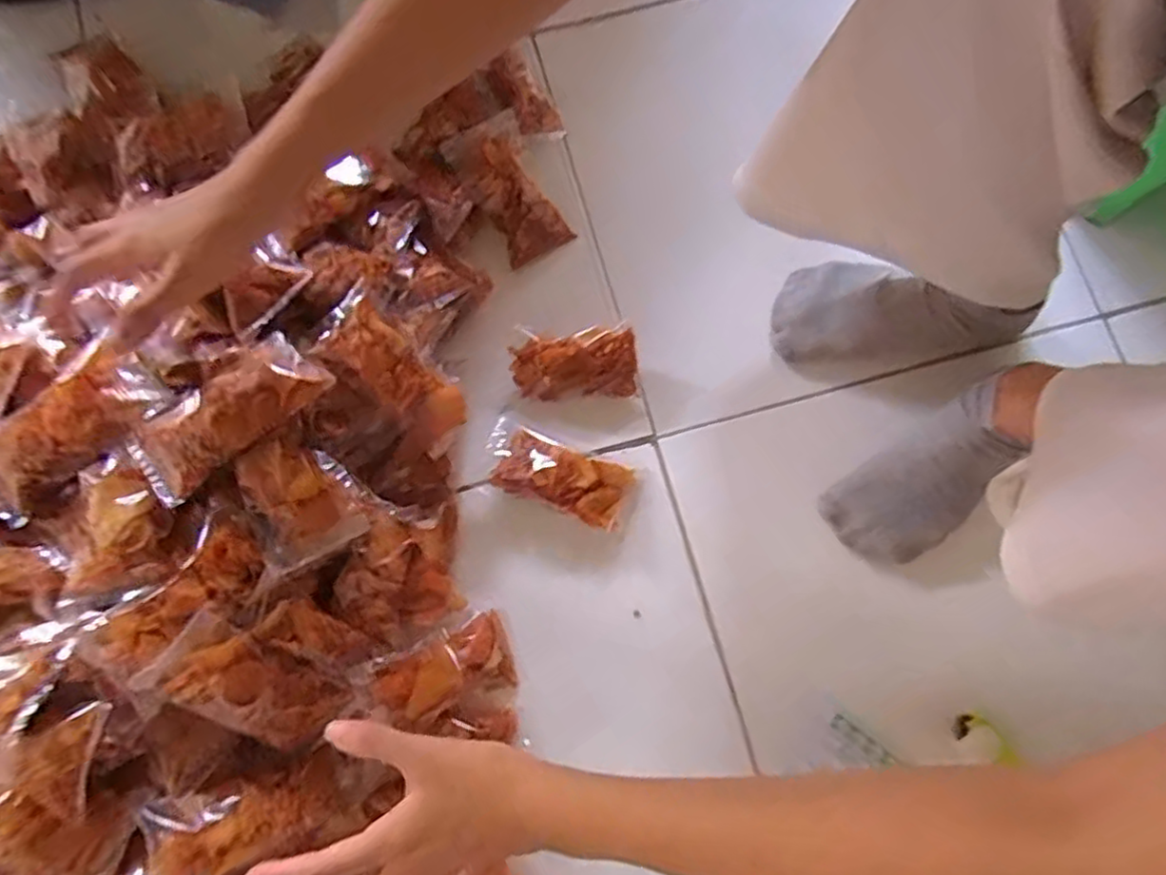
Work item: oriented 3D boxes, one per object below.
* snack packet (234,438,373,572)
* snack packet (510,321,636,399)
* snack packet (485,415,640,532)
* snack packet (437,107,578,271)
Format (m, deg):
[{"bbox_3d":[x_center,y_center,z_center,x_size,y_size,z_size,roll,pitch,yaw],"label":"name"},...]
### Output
[{"bbox_3d":[-0.192,0.042,0.453,0.059,0.032,0.078,-32,80,-7],"label":"snack packet"},{"bbox_3d":[-0.007,-0.059,0.549,0.097,0.034,0.051,-4,78,-1],"label":"snack packet"},{"bbox_3d":[-0.021,0.029,0.535,0.121,0.023,0.052,22,79,4],"label":"snack packet"},{"bbox_3d":[-0.059,-0.205,0.561,0.065,0.028,0.114,-33,99,-7],"label":"snack packet"}]

